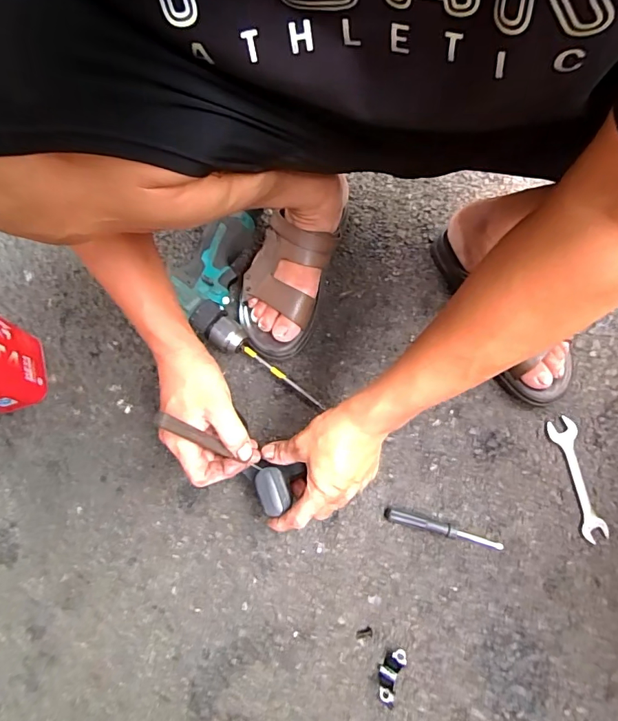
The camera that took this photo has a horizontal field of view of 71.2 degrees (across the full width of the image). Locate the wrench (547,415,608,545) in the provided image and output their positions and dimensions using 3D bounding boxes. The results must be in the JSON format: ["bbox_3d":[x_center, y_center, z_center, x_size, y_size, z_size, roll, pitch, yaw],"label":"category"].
[{"bbox_3d":[0.317,0.138,0.512,0.032,0.005,0.140,-7,72,-2],"label":"wrench"}]

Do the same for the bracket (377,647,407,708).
[{"bbox_3d":[0.084,0.324,0.447,0.021,0.018,0.051,24,74,8],"label":"bracket"}]

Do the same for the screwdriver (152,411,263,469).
[{"bbox_3d":[-0.085,0.077,0.393,0.010,0.134,0.011,9,68,43],"label":"screwdriver"}]

